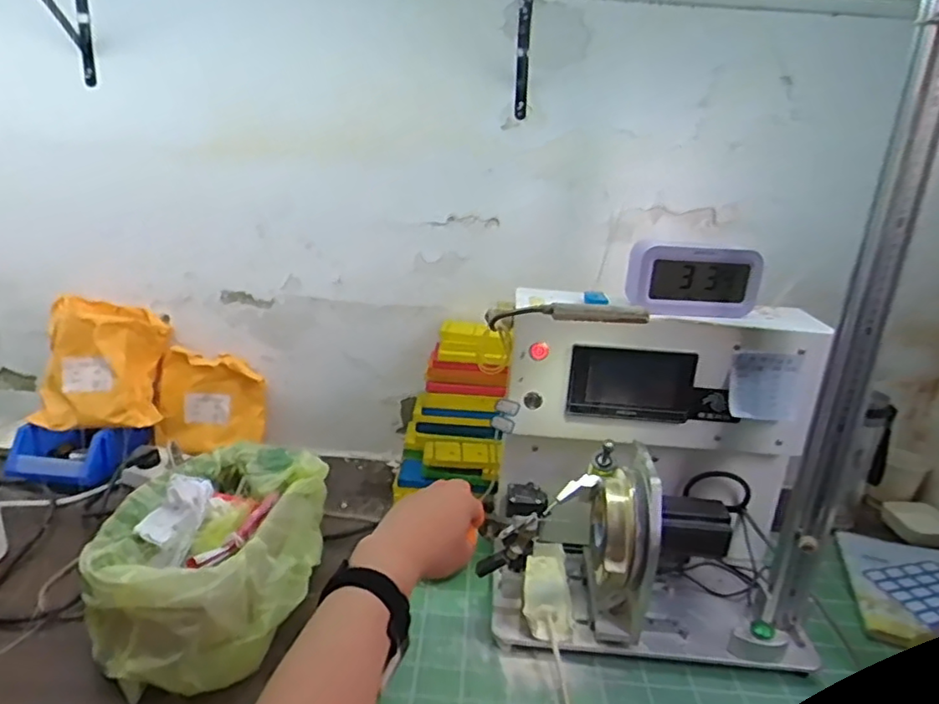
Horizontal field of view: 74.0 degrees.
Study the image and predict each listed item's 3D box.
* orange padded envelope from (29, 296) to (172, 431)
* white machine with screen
[{"bbox_3d":[-0.542,0.022,0.932,0.168,0.188,0.075,8,2,-5],"label":"orange padded envelope"},{"bbox_3d":[0.191,0.131,0.659,0.328,0.327,0.196,8,20,9],"label":"white machine with screen"}]

